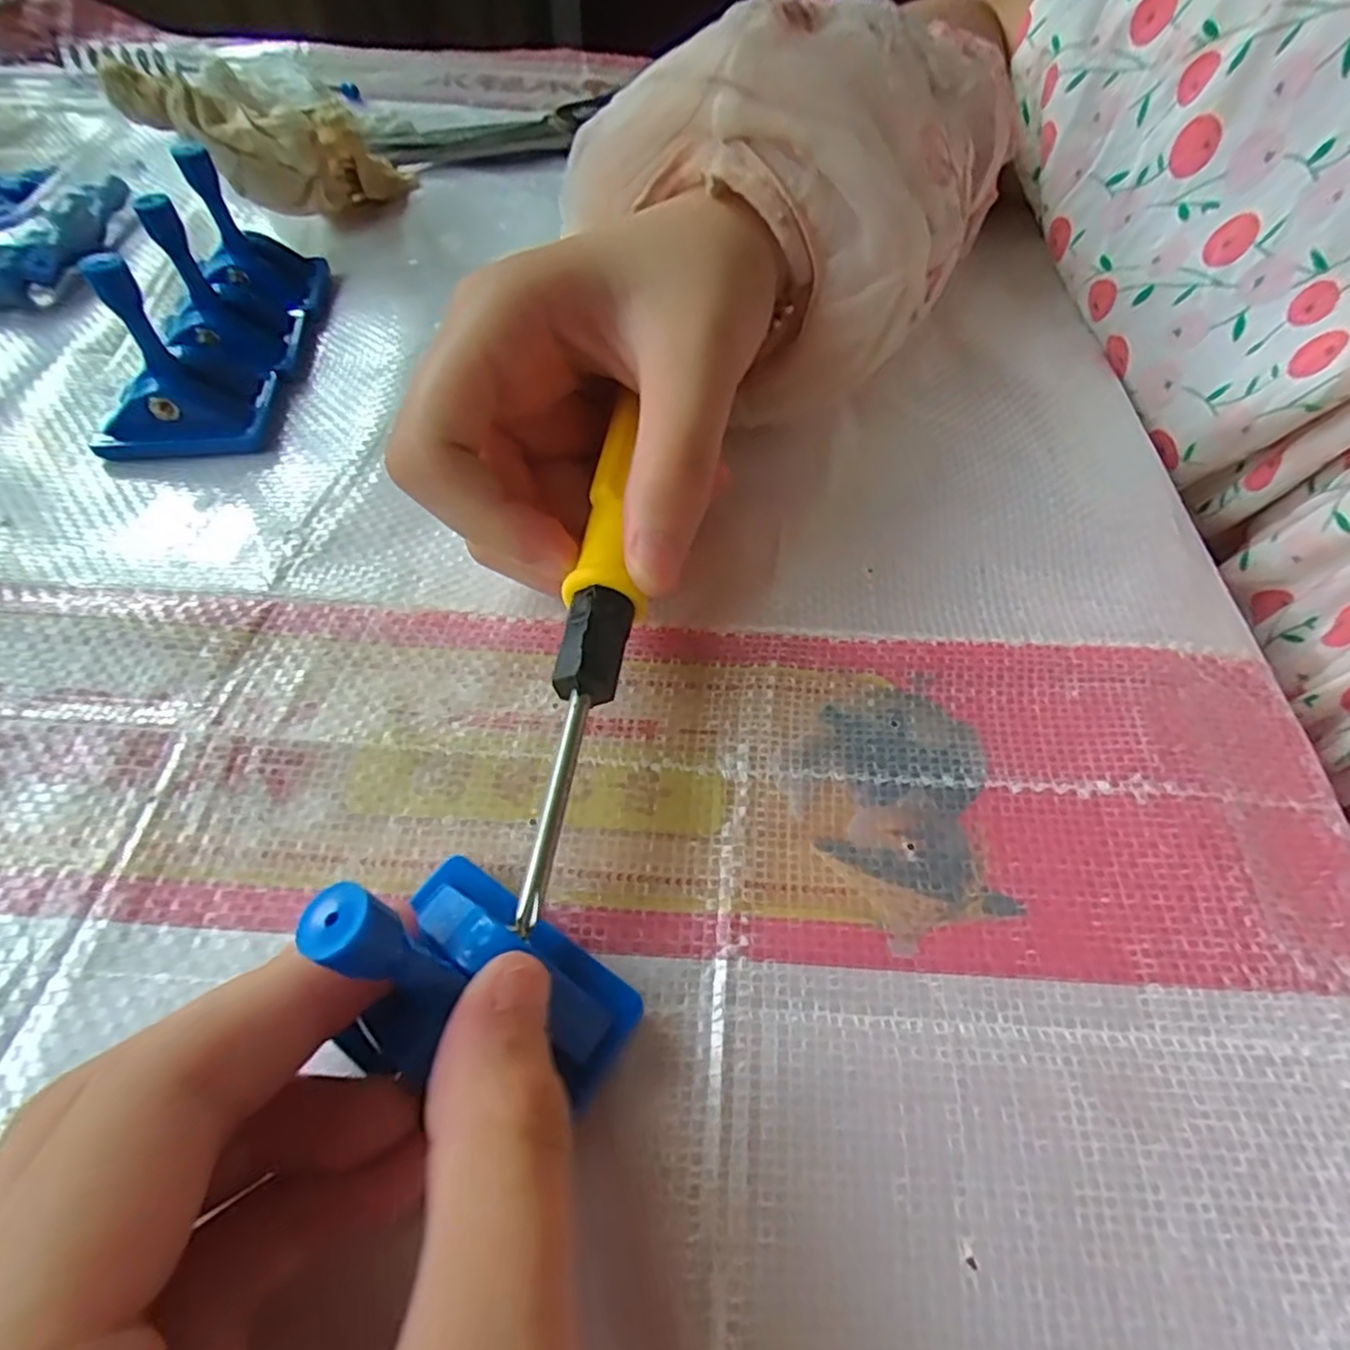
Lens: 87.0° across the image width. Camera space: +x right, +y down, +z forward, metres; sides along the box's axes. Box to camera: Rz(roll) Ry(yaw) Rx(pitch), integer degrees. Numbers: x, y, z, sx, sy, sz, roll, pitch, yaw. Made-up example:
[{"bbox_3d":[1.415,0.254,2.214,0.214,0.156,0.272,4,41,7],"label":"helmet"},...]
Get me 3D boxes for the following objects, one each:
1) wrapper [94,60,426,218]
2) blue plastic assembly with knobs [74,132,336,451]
[{"bbox_3d":[-0.144,-0.195,0.258,0.100,0.043,0.043,0,51,-34],"label":"wrapper"},{"bbox_3d":[-0.138,-0.114,0.207,0.039,0.042,0.098,0,54,-4],"label":"blue plastic assembly with knobs"}]

